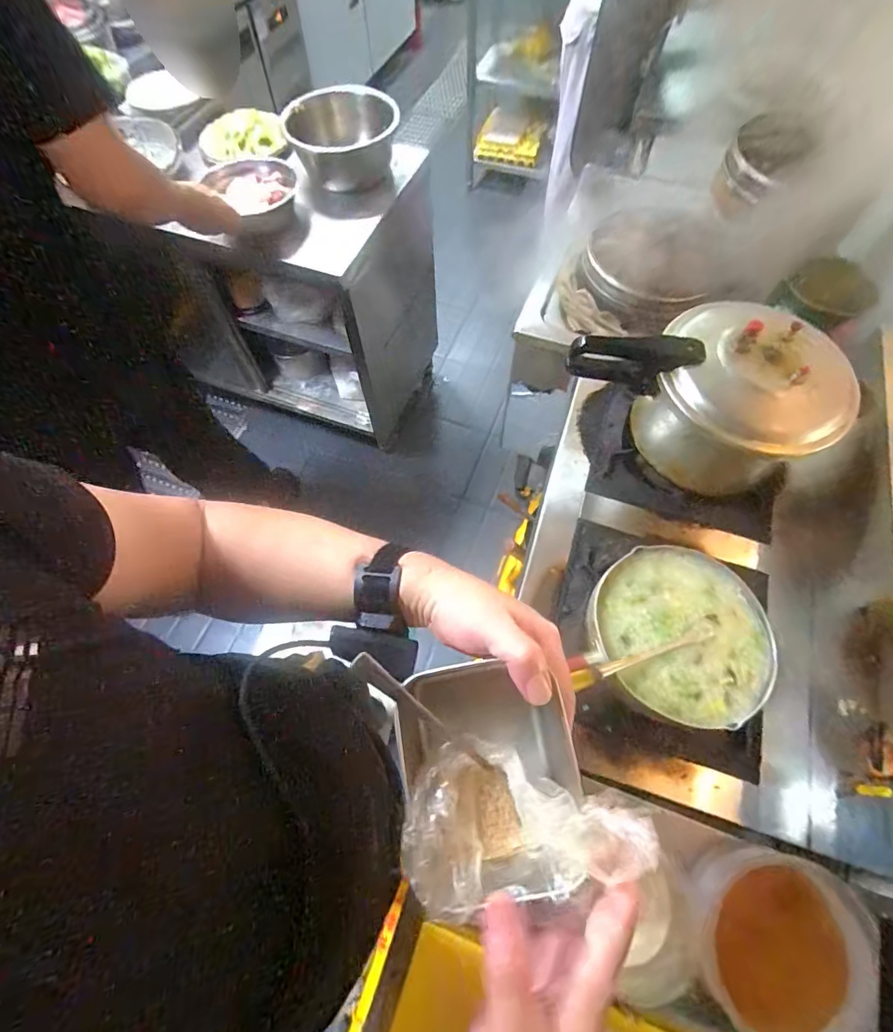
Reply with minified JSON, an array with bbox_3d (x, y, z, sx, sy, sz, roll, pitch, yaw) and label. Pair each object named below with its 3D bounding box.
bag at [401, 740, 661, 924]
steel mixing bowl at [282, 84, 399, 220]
[{"bbox_3d":[0.042,0.186,0.295,0.136,0.067,0.085,-13,66,-5],"label":"bag"},{"bbox_3d":[-0.215,-0.808,1.030,0.225,0.144,0.291,-20,67,-8],"label":"steel mixing bowl"}]

